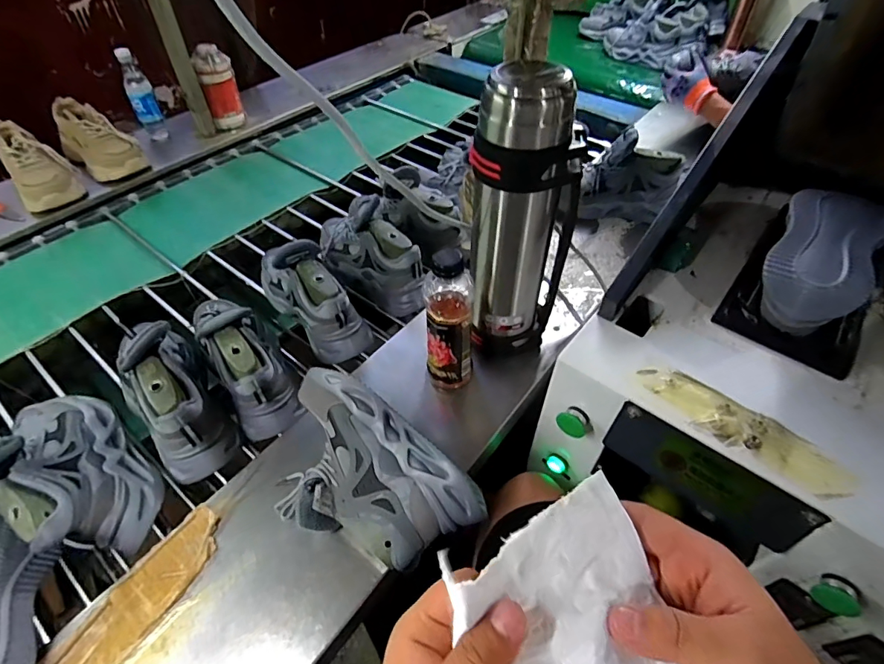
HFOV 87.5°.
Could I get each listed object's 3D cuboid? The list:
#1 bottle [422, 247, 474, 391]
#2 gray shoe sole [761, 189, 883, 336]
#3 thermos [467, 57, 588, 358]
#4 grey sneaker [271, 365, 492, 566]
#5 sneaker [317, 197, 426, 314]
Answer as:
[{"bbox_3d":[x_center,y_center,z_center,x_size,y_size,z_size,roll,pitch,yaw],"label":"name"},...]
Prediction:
[{"bbox_3d":[0.010,-0.009,0.643,0.073,0.228,0.059,2,50,1],"label":"bottle"},{"bbox_3d":[0.464,-0.084,0.582,0.115,0.108,0.222,35,59,25],"label":"gray shoe sole"},{"bbox_3d":[0.104,-0.128,0.632,0.127,0.414,0.099,-24,54,-19],"label":"thermos"},{"bbox_3d":[-0.087,0.174,0.555,0.271,0.103,0.156,23,54,18],"label":"grey sneaker"},{"bbox_3d":[-0.137,-0.149,0.844,0.099,0.148,0.274,-33,58,-24],"label":"sneaker"}]

